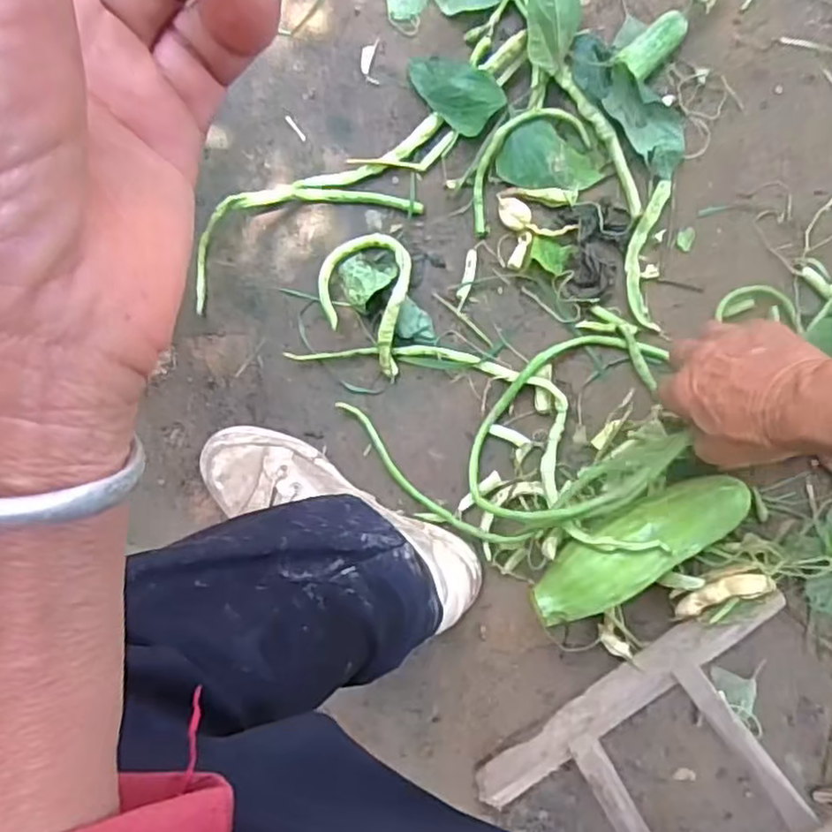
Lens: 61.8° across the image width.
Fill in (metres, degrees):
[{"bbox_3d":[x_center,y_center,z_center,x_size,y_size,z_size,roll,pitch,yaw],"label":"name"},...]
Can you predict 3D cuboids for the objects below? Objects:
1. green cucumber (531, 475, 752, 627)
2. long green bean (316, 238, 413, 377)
[{"bbox_3d":[0.164,0.094,0.525,0.169,0.061,0.058,-37,91,7],"label":"green cucumber"},{"bbox_3d":[-0.042,-0.089,0.538,0.069,0.034,0.103,10,99,5],"label":"long green bean"}]

